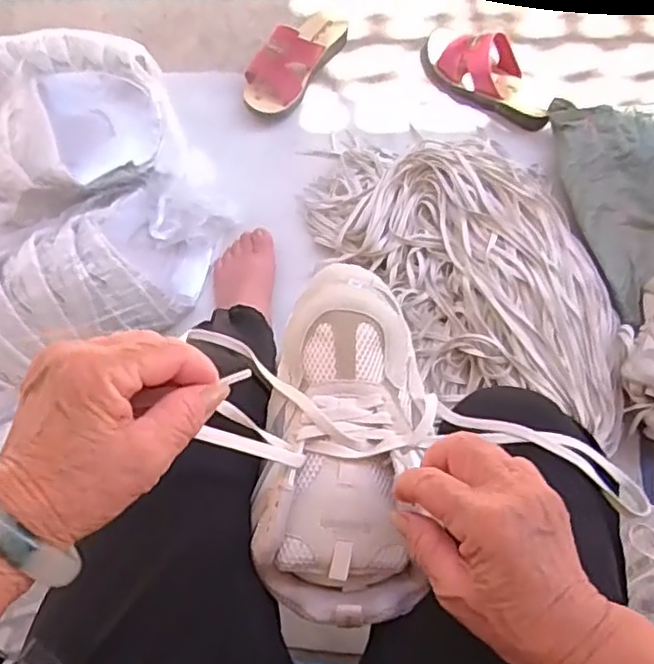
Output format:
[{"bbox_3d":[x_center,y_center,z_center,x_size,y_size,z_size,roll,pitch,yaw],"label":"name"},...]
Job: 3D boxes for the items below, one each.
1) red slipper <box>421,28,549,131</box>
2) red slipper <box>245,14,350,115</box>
[{"bbox_3d":[0.249,-0.403,0.998,0.235,0.086,0.090,39,76,11],"label":"red slipper"},{"bbox_3d":[-0.049,-0.431,1.002,0.088,0.086,0.224,32,75,9],"label":"red slipper"}]

